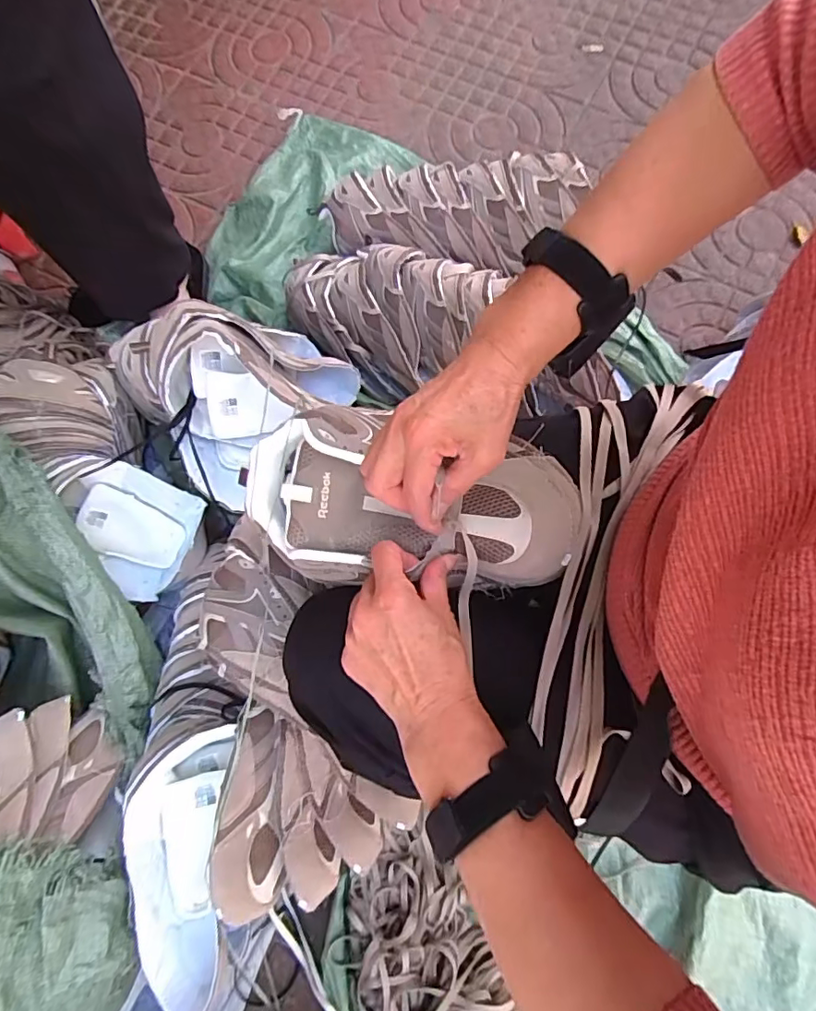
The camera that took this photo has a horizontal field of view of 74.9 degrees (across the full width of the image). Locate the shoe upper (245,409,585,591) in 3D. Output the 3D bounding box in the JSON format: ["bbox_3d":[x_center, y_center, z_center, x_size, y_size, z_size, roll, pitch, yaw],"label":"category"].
[{"bbox_3d":[0.000,-0.010,0.410,0.249,0.063,0.139,6,76,7],"label":"shoe upper"}]

